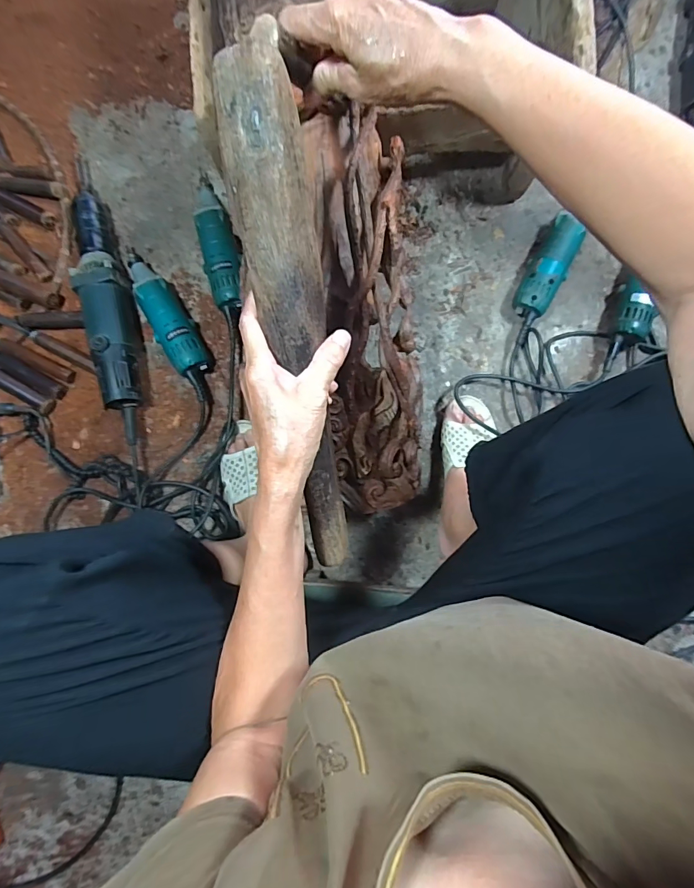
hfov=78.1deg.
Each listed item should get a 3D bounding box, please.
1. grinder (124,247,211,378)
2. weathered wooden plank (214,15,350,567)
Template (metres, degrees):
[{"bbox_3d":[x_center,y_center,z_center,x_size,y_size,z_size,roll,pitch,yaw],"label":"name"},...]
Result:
[{"bbox_3d":[-0.278,-0.203,0.648,0.053,0.057,0.229,-31,89,0],"label":"grinder"},{"bbox_3d":[-0.040,-0.080,0.340,0.056,0.039,0.399,-8,113,1],"label":"weathered wooden plank"}]

